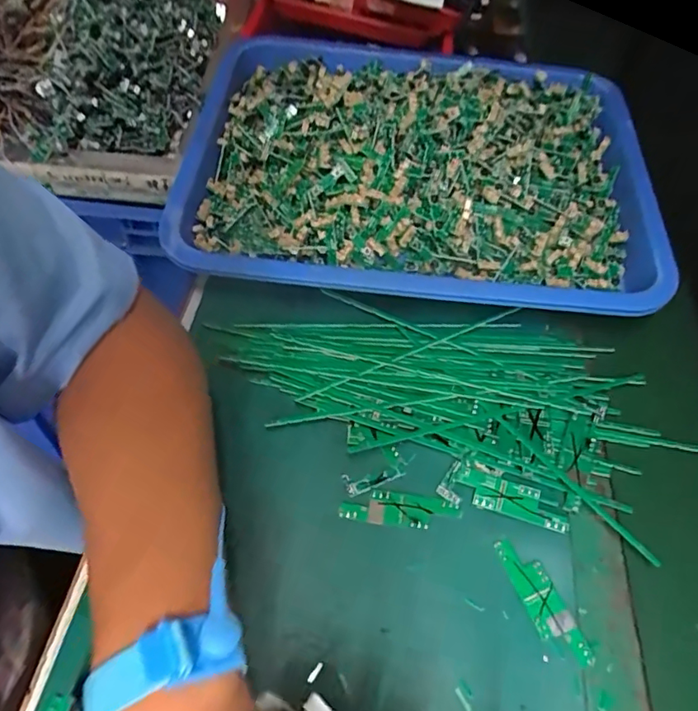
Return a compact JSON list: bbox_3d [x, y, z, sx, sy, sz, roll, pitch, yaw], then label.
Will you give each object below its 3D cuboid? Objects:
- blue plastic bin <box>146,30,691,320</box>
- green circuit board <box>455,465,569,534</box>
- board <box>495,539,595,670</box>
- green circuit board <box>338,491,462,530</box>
[{"bbox_3d":[0.072,-0.208,0.534,0.442,0.095,0.344,5,54,1],"label":"blue plastic bin"},{"bbox_3d":[0.113,0.099,0.374,0.077,0.006,0.024,20,55,8],"label":"green circuit board"},{"bbox_3d":[0.121,0.153,0.337,0.025,0.004,0.079,-16,58,-17],"label":"board"},{"bbox_3d":[0.036,0.107,0.370,0.082,0.004,0.022,9,54,0],"label":"green circuit board"}]

